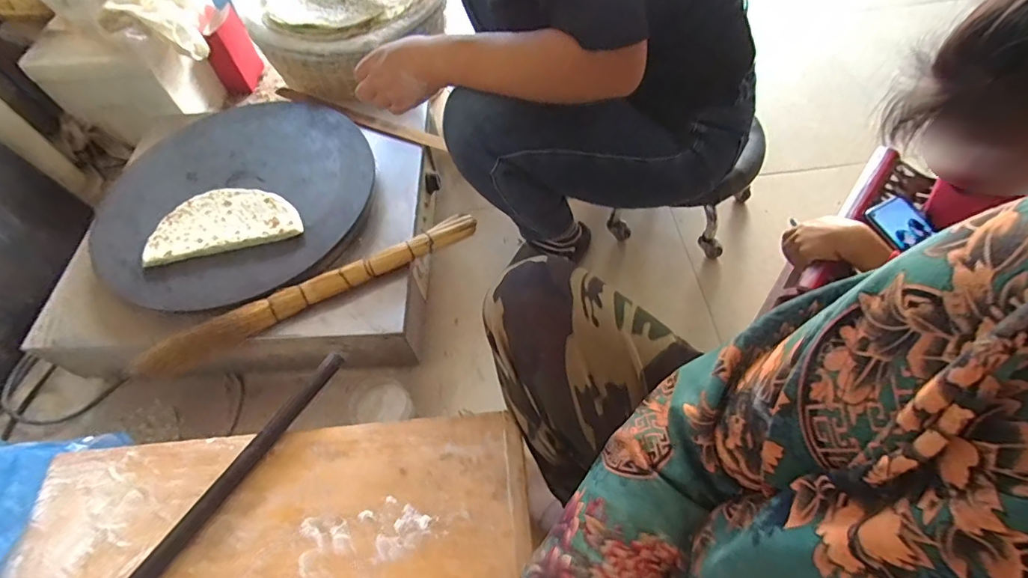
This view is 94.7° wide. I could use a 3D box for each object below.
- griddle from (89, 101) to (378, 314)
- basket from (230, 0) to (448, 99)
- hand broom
[{"bbox_3d":[-0.542,-0.186,0.912,0.521,0.045,0.503,-2,58,3],"label":"griddle"},{"bbox_3d":[-0.452,-0.722,1.237,0.512,0.148,0.452,34,67,23],"label":"basket"},{"bbox_3d":[-0.326,0.005,0.787,0.565,0.049,0.038,-25,60,-11],"label":"hand broom"}]

